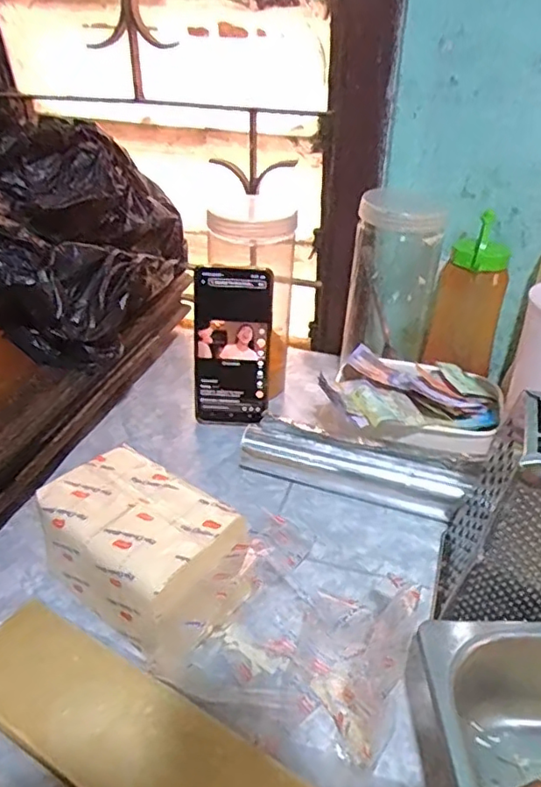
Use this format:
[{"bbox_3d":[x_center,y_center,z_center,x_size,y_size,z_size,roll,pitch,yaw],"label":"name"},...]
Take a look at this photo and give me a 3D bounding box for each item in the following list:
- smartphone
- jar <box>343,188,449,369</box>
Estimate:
[{"bbox_3d":[-0.040,-0.045,0.596,0.074,0.163,0.015,3,21,-2],"label":"smartphone"},{"bbox_3d":[0.136,-0.119,0.651,0.091,0.183,0.076,9,34,12],"label":"jar"}]

